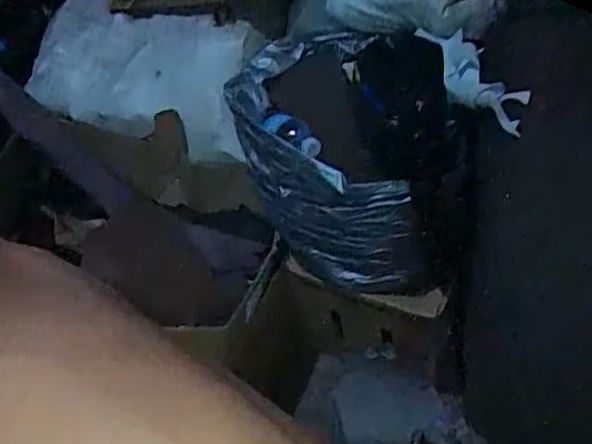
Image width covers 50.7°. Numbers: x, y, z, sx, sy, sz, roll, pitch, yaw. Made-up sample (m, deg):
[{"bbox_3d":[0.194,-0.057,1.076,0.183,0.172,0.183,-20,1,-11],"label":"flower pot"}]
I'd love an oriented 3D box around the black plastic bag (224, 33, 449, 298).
[{"bbox_3d":[0.087,-0.141,1.240,0.392,0.390,0.410,-5,45,4],"label":"black plastic bag"}]

